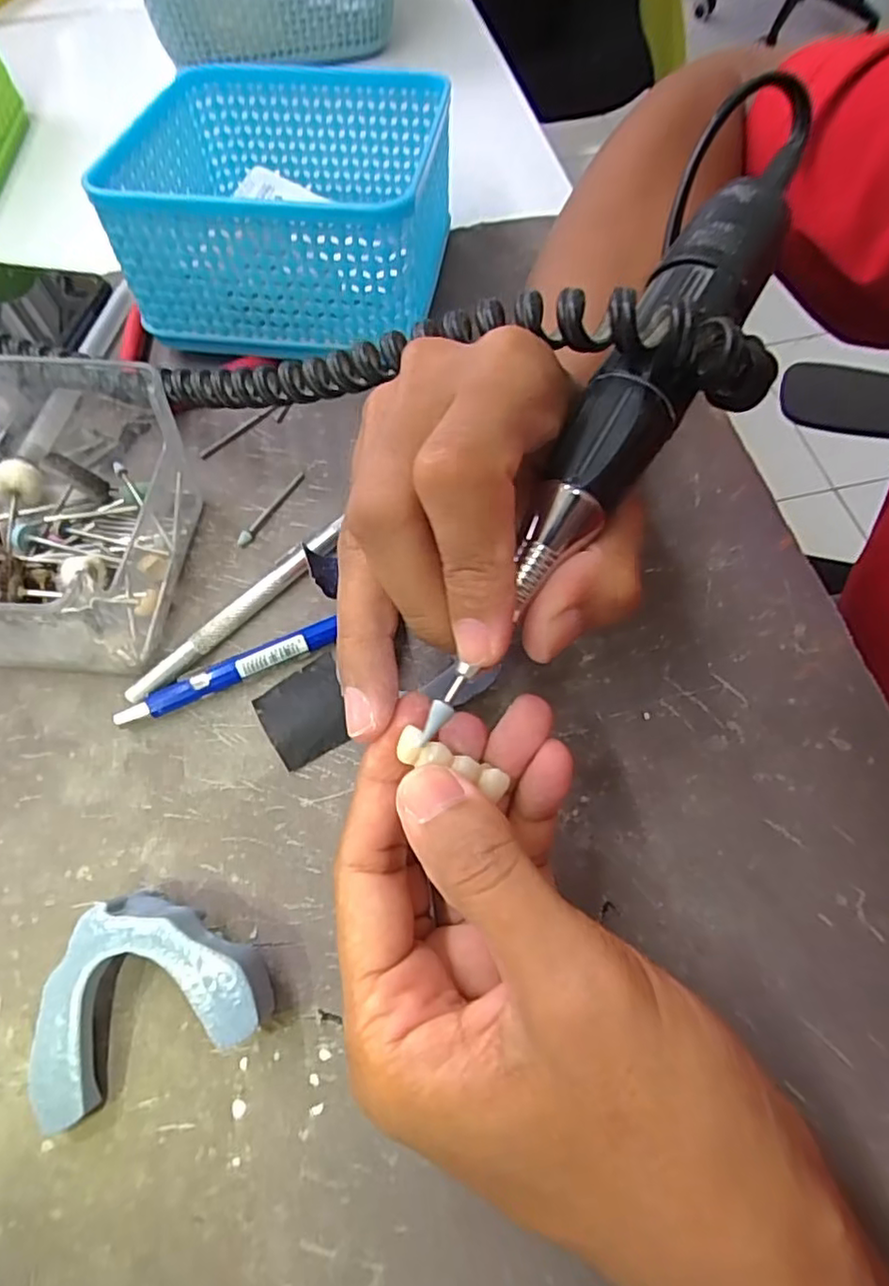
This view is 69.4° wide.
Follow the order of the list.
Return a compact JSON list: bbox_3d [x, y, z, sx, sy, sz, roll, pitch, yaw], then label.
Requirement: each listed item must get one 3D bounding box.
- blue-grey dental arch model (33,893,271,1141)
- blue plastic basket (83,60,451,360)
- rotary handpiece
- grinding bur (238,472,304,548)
[{"bbox_3d":[-0.082,0.095,0.179,0.064,0.025,0.046,-22,65,-9],"label":"blue-grey dental arch model"},{"bbox_3d":[-0.070,-0.198,0.293,0.126,0.073,0.131,5,64,4],"label":"blue plastic basket"},{"bbox_3d":[0.052,-0.068,0.166,0.025,0.020,0.196,30,81,13],"label":"rotary handpiece"},{"bbox_3d":[-0.071,-0.056,0.263,0.005,0.004,0.042,26,68,12],"label":"grinding bur"}]

